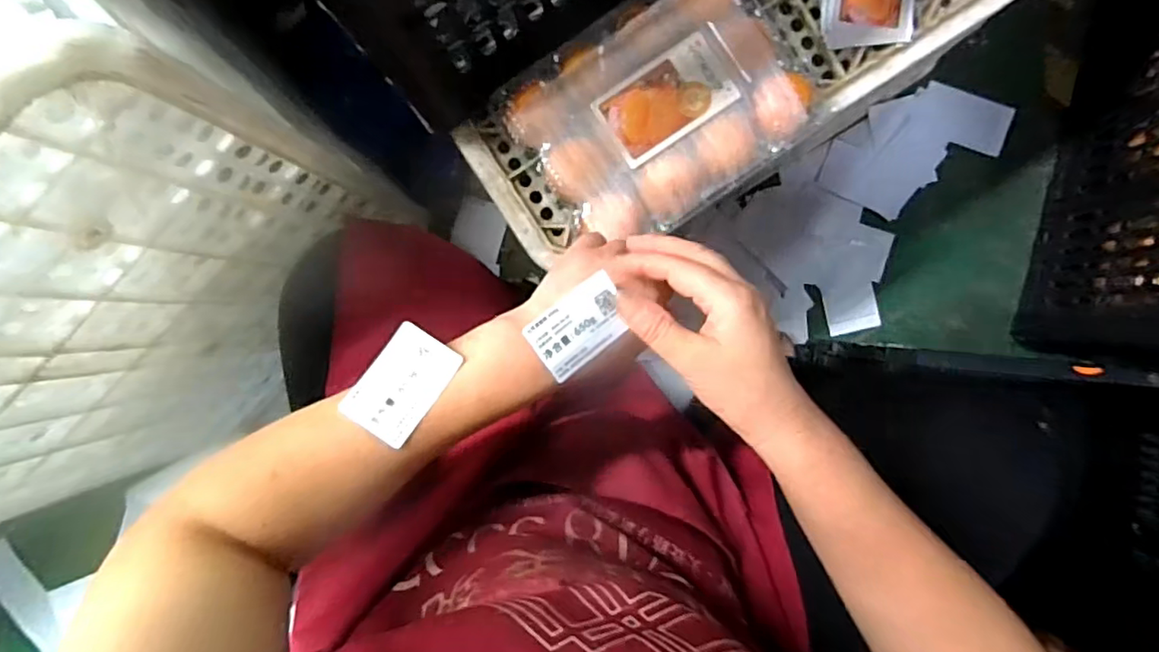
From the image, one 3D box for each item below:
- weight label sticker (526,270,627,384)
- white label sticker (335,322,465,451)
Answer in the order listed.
[{"bbox_3d":[0.002,0.000,0.350,0.054,0.004,0.038,-36,107,-12],"label":"weight label sticker"},{"bbox_3d":[-0.098,0.029,0.332,0.040,0.004,0.056,34,74,4],"label":"white label sticker"}]

